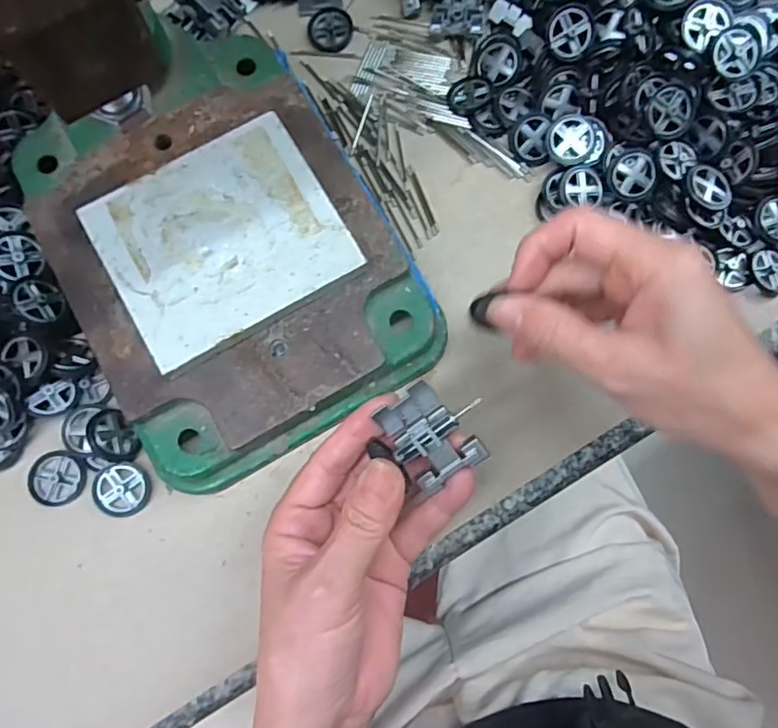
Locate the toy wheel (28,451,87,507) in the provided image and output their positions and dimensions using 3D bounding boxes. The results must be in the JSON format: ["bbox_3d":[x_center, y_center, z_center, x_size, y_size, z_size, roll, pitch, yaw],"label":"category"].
[{"bbox_3d":[-0.172,0.059,0.289,0.027,0.005,0.027,0,79,-1],"label":"toy wheel"}]

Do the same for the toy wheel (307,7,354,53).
[{"bbox_3d":[-0.036,-0.207,0.344,0.029,0.005,0.026,36,80,6],"label":"toy wheel"}]

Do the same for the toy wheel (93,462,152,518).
[{"bbox_3d":[-0.137,0.064,0.286,0.028,0.005,0.026,0,79,-1],"label":"toy wheel"}]

